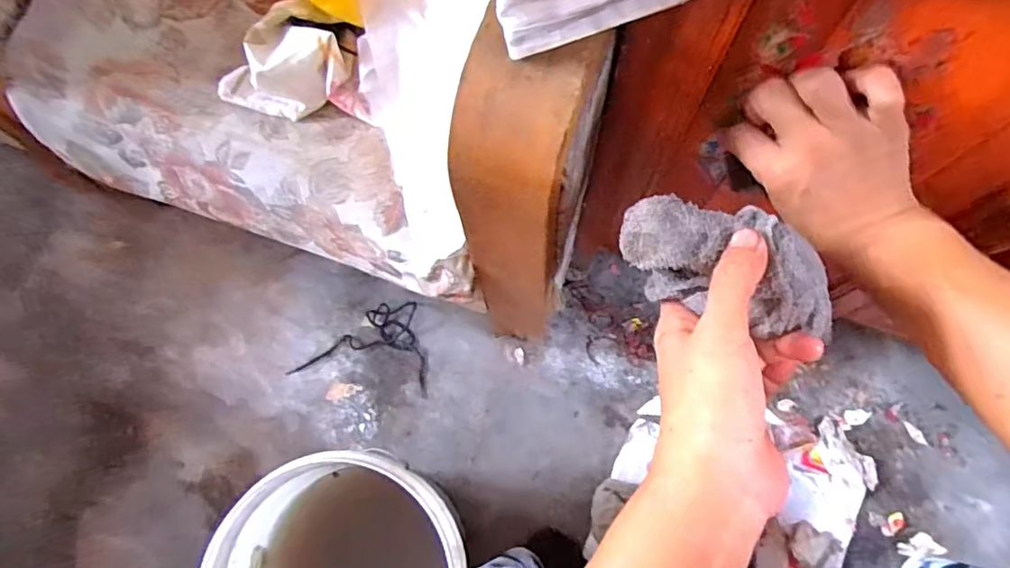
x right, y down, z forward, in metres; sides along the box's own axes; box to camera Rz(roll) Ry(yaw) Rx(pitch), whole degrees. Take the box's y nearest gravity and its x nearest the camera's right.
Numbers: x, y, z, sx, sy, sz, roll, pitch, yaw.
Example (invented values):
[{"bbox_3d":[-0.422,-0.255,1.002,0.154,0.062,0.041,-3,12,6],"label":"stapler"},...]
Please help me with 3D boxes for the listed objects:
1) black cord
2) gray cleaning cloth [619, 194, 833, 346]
[{"bbox_3d":[-0.208,0.086,0.873,0.207,0.014,0.137,11,74,5],"label":"black cord"},{"bbox_3d":[0.124,-0.009,0.306,0.124,0.040,0.053,21,75,5],"label":"gray cleaning cloth"}]

